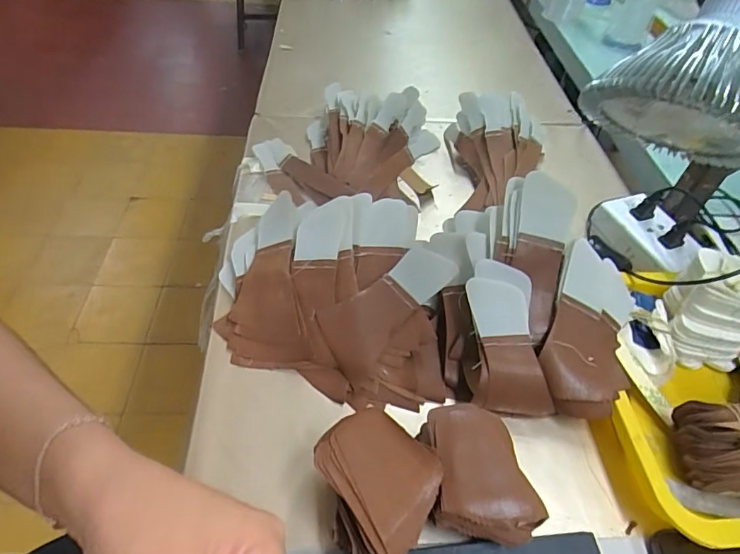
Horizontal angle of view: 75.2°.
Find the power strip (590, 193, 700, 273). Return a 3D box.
[{"bbox_3d":[0.319,-0.048,0.571,0.074,0.043,0.121,-9,50,-14],"label":"power strip"}]

